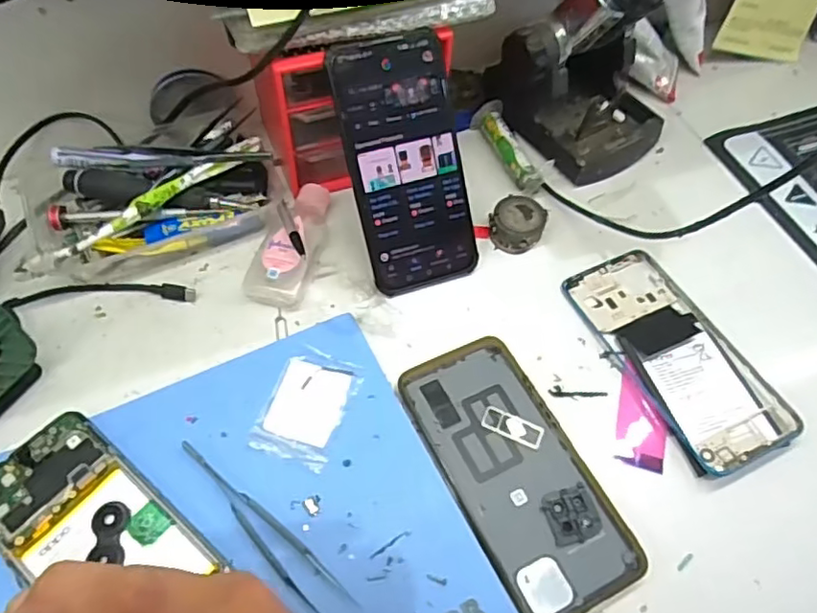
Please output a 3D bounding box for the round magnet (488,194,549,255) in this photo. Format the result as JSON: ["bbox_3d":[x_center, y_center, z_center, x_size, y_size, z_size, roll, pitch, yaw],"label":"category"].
[{"bbox_3d":[0.081,-0.062,0.465,0.040,0.020,0.040,2,57,-3],"label":"round magnet"}]

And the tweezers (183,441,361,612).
[{"bbox_3d":[-0.082,0.119,0.339,0.131,0.004,0.020,40,63,19],"label":"tweezers"}]

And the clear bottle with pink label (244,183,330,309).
[{"bbox_3d":[-0.085,-0.048,0.448,0.040,0.026,0.100,10,57,2],"label":"clear bottle with pink label"}]

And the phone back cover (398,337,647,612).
[{"bbox_3d":[0.062,0.096,0.370,0.078,0.005,0.165,-21,61,-17],"label":"phone back cover"}]

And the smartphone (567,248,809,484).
[{"bbox_3d":[0.178,0.030,0.418,0.074,0.012,0.162,-20,61,-16],"label":"smartphone"}]

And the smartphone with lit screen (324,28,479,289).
[{"bbox_3d":[0.000,-0.093,0.418,0.076,0.164,0.007,-17,19,-15],"label":"smartphone with lit screen"}]

